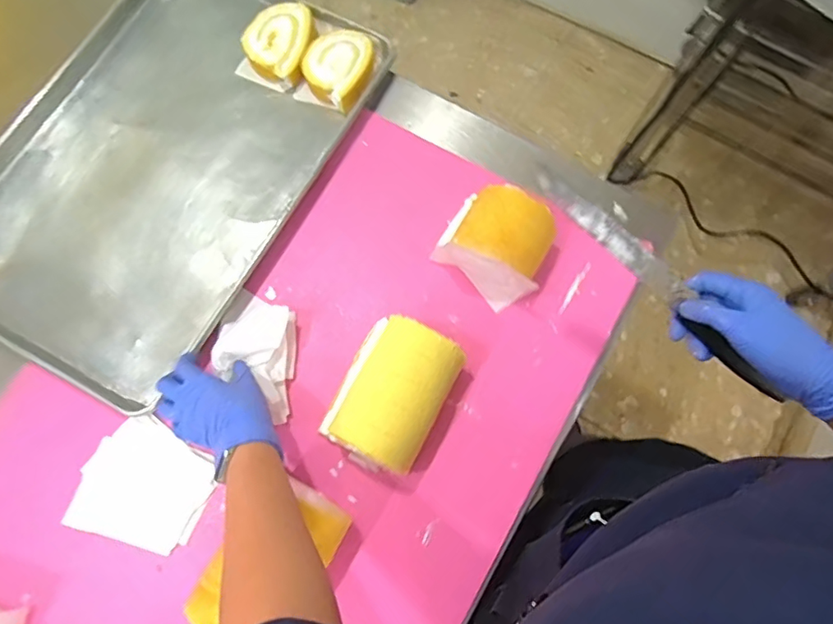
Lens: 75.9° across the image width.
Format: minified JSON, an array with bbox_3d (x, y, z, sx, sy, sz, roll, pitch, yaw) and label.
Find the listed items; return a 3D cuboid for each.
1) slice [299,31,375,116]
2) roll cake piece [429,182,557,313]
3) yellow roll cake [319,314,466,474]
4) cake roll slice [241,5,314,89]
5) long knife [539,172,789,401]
[{"bbox_3d":[-0.109,-0.340,0.740,0.089,0.033,0.114,20,76,6],"label":"slice"},{"bbox_3d":[0.098,-0.084,0.648,0.130,0.093,0.101,39,79,11],"label":"roll cake piece"},{"bbox_3d":[-0.028,0.092,0.603,0.114,0.081,0.155,27,77,8],"label":"yellow roll cake"},{"bbox_3d":[-0.188,-0.380,0.752,0.093,0.037,0.112,27,77,8],"label":"cake roll slice"},{"bbox_3d":[0.217,-0.022,0.464,0.287,0.017,0.026,42,77,-4],"label":"long knife"}]

